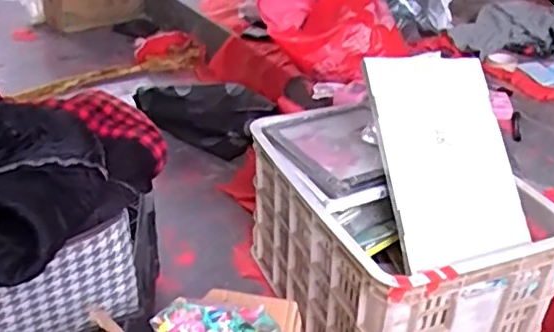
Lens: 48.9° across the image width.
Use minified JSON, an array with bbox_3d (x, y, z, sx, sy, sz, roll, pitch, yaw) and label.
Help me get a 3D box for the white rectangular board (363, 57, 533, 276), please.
[{"bbox_3d":[0.265,-0.018,0.945,0.214,0.011,0.336,-3,70,-17],"label":"white rectangular board"}]

